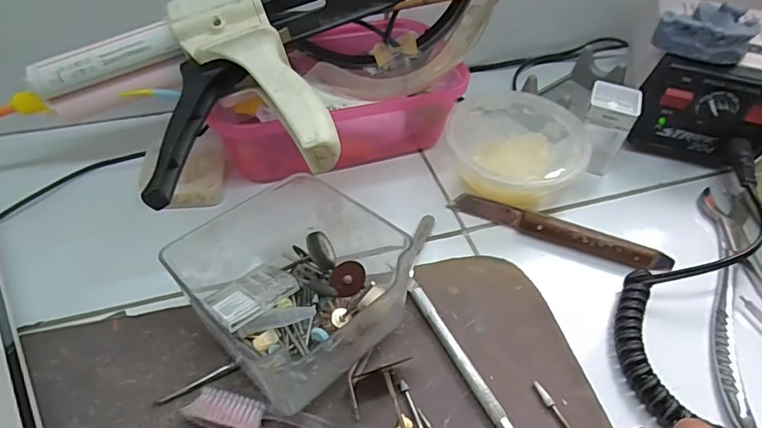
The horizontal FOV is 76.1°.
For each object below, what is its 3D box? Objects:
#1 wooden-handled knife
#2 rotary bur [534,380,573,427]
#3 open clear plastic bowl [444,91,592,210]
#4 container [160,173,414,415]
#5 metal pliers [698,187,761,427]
[{"bbox_3d":[0.123,0.011,0.340,0.148,0.014,0.014,21,51,14],"label":"wooden-handled knife"},{"bbox_3d":[0.096,0.108,0.258,0.005,0.004,0.044,-20,53,-20],"label":"rotary bur"},{"bbox_3d":[0.098,-0.045,0.370,0.100,0.041,0.121,10,49,6],"label":"open clear plastic bowl"},{"bbox_3d":[-0.046,0.039,0.274,0.102,0.055,0.102,35,55,25],"label":"container"},{"bbox_3d":[0.235,0.053,0.314,0.062,0.010,0.186,10,49,6],"label":"metal pliers"}]

